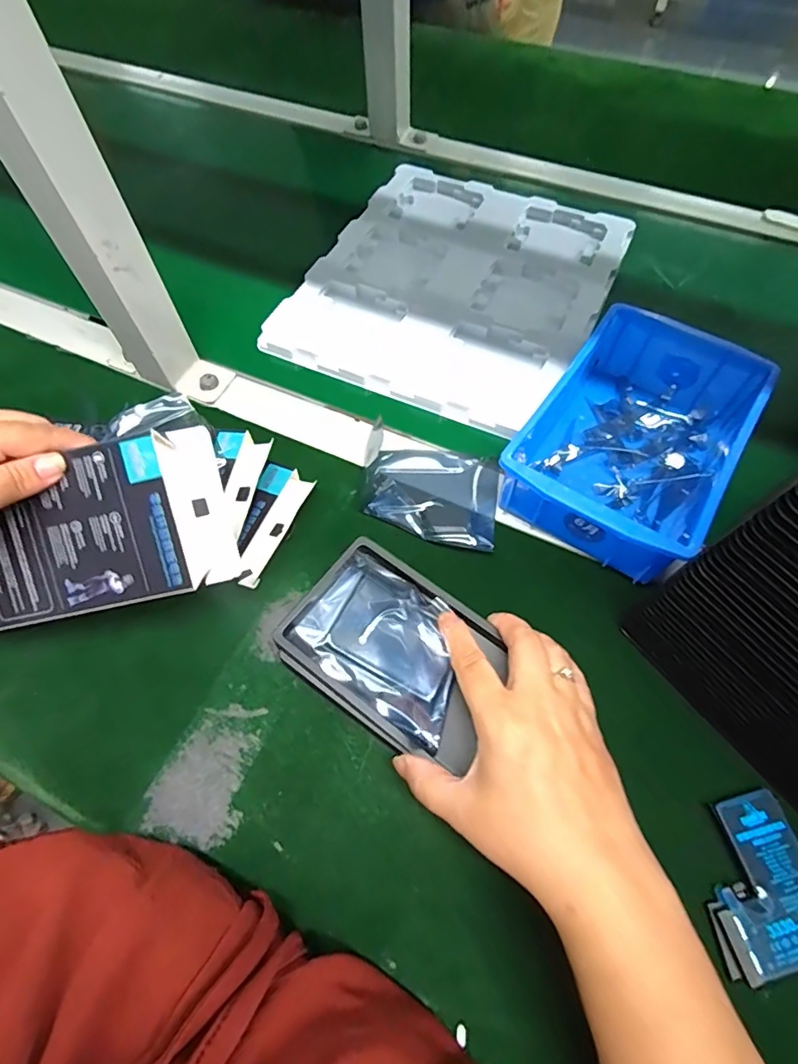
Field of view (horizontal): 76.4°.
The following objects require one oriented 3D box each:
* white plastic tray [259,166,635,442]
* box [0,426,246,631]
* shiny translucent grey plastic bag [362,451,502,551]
[{"bbox_3d":[0.058,-0.250,0.505,0.266,0.014,0.313,24,64,12],"label":"white plastic tray"},{"bbox_3d":[-0.196,0.004,0.306,0.181,0.027,0.092,-14,97,2],"label":"box"},{"bbox_3d":[0.025,-0.032,0.395,0.103,0.005,0.082,10,63,6],"label":"shiny translucent grey plastic bag"}]

